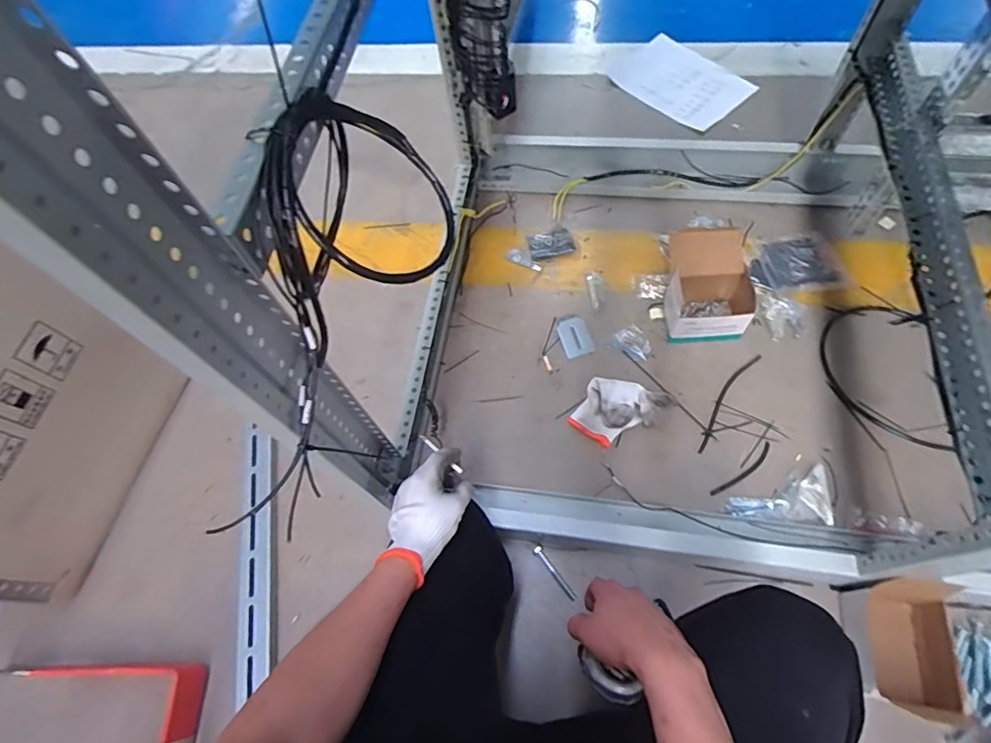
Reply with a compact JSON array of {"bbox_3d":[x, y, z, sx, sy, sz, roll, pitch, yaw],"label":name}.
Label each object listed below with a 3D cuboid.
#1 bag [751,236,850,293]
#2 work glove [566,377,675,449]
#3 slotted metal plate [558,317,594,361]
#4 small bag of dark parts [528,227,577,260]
[{"bbox_3d":[0.552,-0.197,0.986,0.162,0.031,0.111,-13,63,-1],"label":"bag"},{"bbox_3d":[0.207,0.066,0.885,0.130,0.035,0.121,28,70,18],"label":"work glove"},{"bbox_3d":[0.144,-0.062,0.966,0.056,0.004,0.079,-18,64,-3],"label":"slotted metal plate"},{"bbox_3d":[0.110,-0.256,1.060,0.094,0.017,0.065,-11,63,0],"label":"small bag of dark parts"}]

